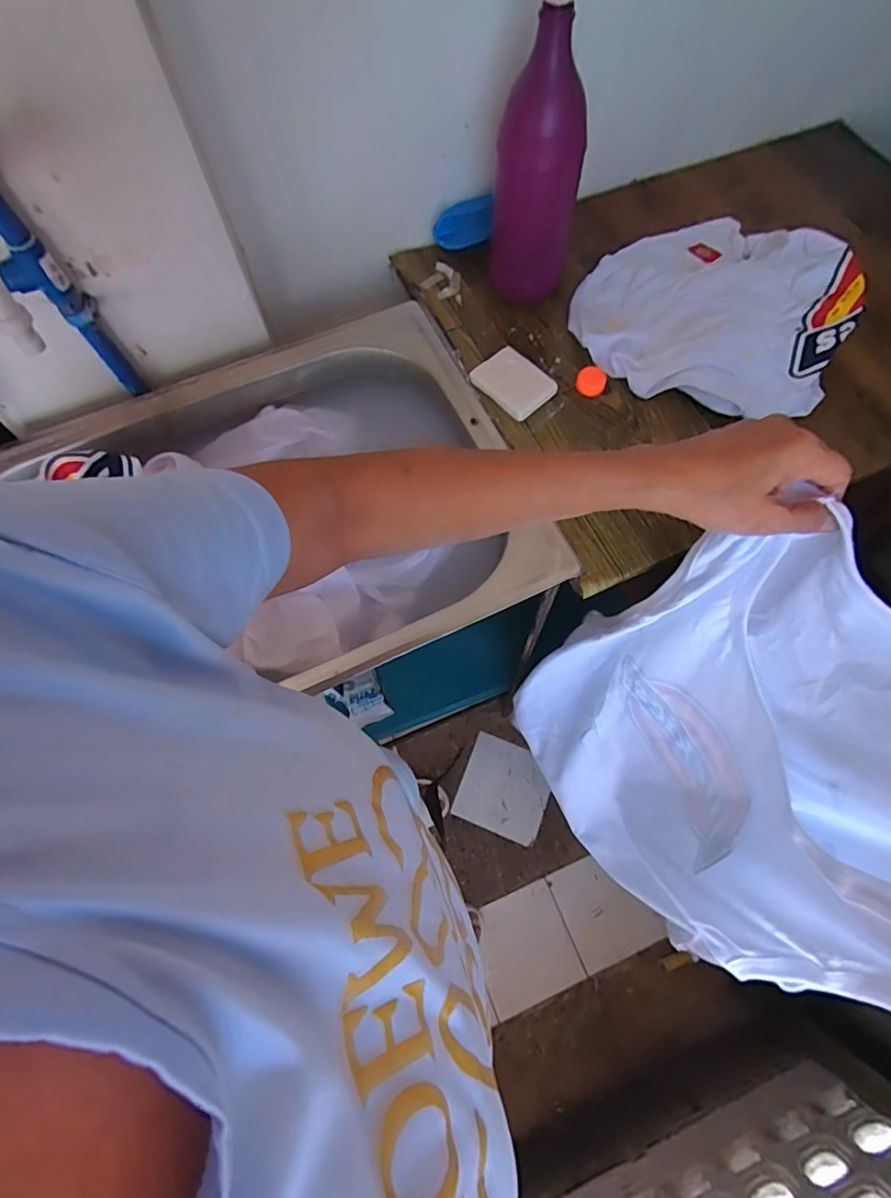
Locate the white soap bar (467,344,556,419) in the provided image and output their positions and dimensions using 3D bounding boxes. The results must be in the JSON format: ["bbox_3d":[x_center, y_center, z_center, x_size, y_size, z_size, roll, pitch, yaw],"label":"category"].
[{"bbox_3d":[0.075,-0.238,0.576,0.060,0.018,0.080,-40,73,-13],"label":"white soap bar"}]

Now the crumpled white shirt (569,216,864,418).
[{"bbox_3d":[0.300,-0.336,0.596,0.276,0.060,0.278,25,71,10],"label":"crumpled white shirt"}]

